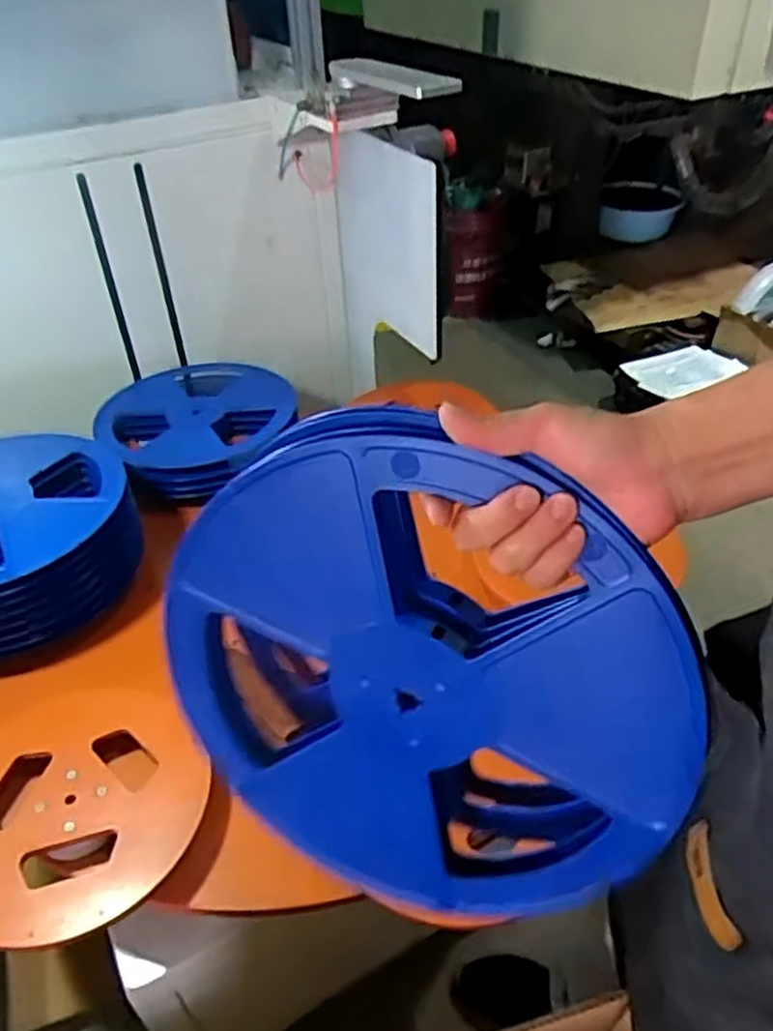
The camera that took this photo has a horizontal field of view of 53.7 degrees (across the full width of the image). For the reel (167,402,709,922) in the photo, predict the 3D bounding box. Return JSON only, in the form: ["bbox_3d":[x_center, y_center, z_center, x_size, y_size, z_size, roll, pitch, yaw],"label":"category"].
[{"bbox_3d":[0.013,0.106,0.464,0.309,0.322,0.033,39,29,0],"label":"reel"}]

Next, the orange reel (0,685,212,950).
[{"bbox_3d":[-0.323,0.279,0.776,0.257,0.051,0.282,-21,42,-22],"label":"orange reel"}]

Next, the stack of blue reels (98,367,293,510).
[{"bbox_3d":[-0.313,-0.138,1.242,0.300,0.075,0.326,14,42,20],"label":"stack of blue reels"}]

